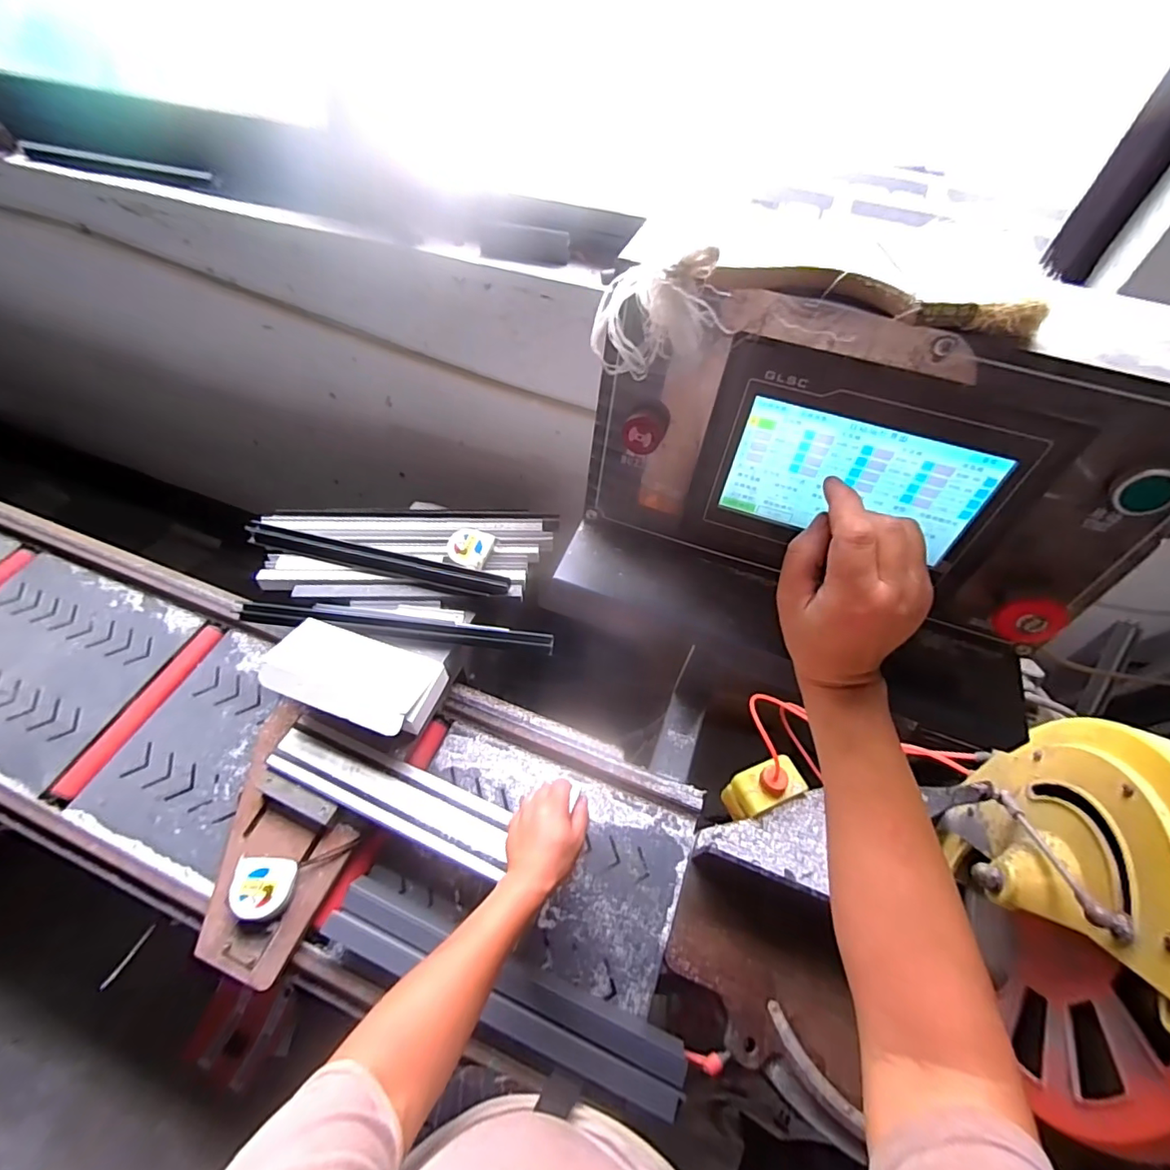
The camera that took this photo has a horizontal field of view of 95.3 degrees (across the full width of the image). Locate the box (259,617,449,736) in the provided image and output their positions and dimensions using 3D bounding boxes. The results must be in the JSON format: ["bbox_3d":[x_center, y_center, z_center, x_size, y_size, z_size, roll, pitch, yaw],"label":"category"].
[{"bbox_3d":[-0.317,0.124,0.730,0.228,0.046,0.121,17,56,9],"label":"box"}]

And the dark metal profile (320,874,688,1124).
[{"bbox_3d":[-0.104,0.492,0.643,0.448,0.058,0.081,20,57,11],"label":"dark metal profile"}]

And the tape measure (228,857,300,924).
[{"bbox_3d":[-0.400,0.380,0.664,0.071,0.037,0.067,3,55,-1],"label":"tape measure"}]

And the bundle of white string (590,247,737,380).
[{"bbox_3d":[0.043,-0.151,0.307,0.075,0.075,0.022,18,56,9],"label":"bundle of white string"}]

